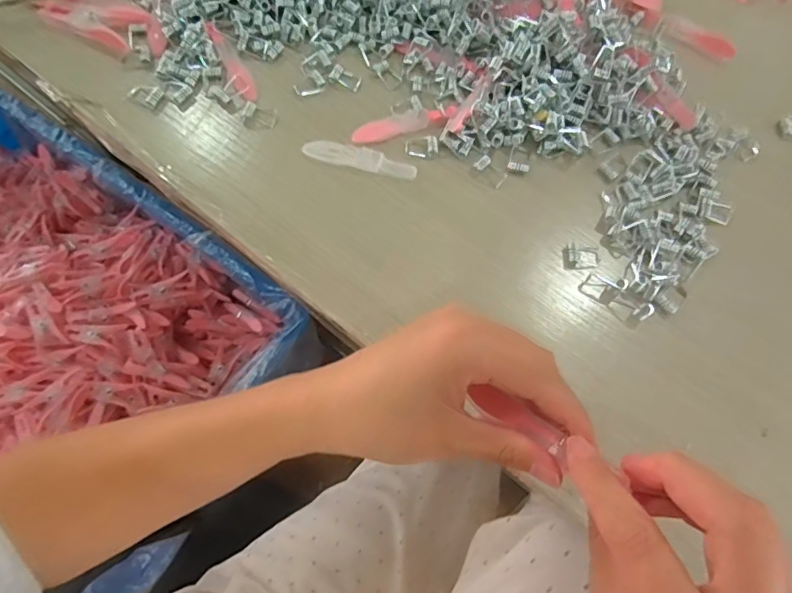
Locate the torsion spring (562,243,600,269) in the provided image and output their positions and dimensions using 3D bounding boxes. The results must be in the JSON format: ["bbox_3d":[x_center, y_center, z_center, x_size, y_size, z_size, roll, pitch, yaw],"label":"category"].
[{"bbox_3d":[0.122,-0.027,0.337,0.026,0.007,0.015,-3,70,-2],"label":"torsion spring"}]

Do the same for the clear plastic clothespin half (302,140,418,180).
[{"bbox_3d":[-0.025,-0.097,0.356,0.080,0.010,0.015,12,70,3],"label":"clear plastic clothespin half"}]

